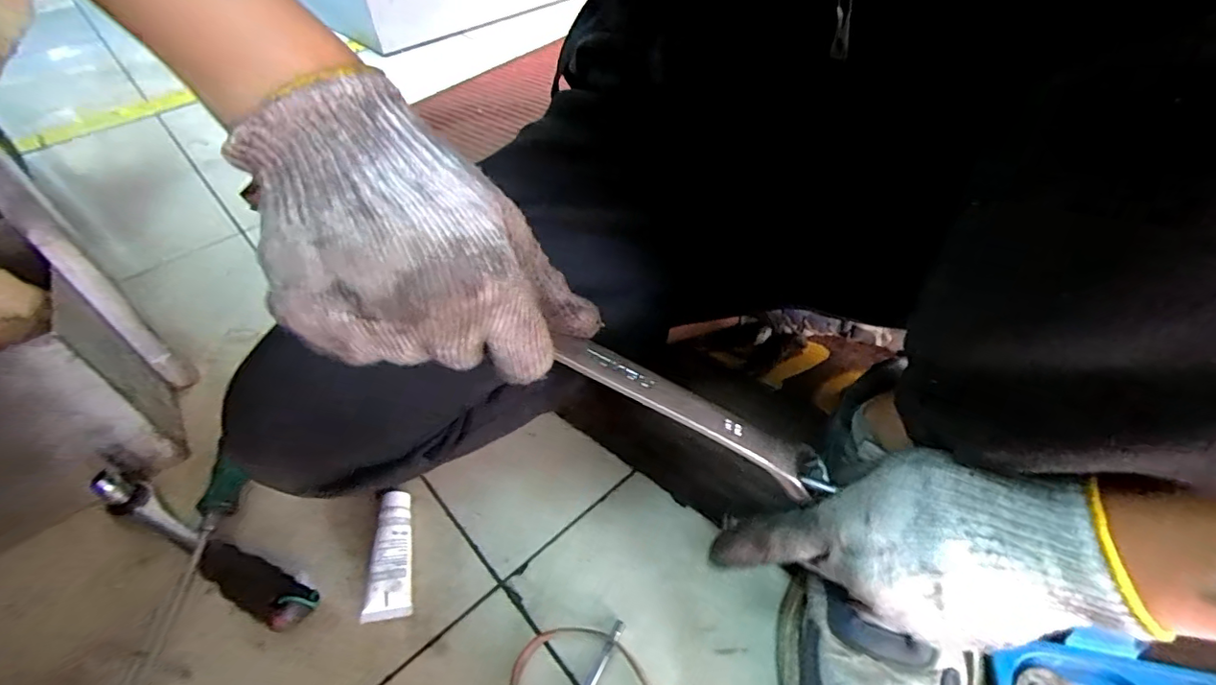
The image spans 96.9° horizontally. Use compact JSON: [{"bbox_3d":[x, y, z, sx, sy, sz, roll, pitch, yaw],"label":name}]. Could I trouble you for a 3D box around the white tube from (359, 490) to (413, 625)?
[{"bbox_3d":[-0.155,0.150,0.382,0.029,0.023,0.084,-10,47,-5],"label":"white tube"}]

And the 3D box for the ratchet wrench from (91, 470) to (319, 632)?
[{"bbox_3d":[-0.283,0.140,0.371,0.190,0.051,0.029,18,51,20],"label":"ratchet wrench"}]

